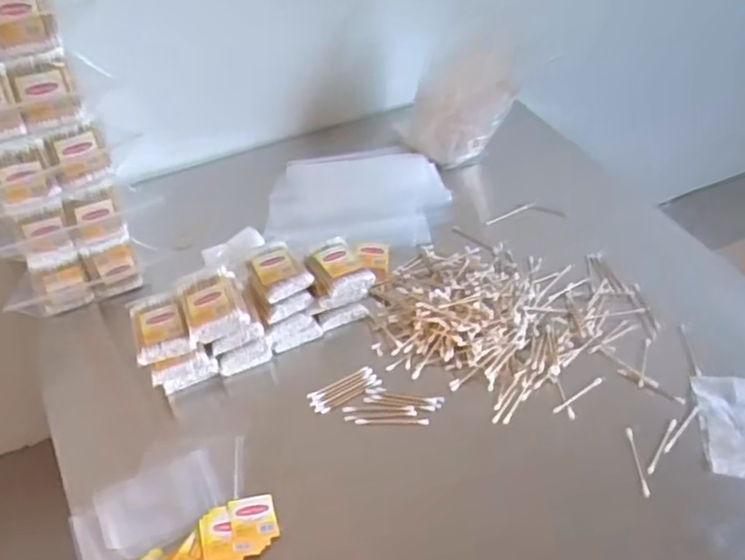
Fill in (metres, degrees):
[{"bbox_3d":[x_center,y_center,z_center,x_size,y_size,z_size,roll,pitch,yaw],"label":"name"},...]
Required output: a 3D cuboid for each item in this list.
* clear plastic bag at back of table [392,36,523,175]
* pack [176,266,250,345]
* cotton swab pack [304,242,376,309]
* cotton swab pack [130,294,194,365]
[{"bbox_3d":[0.116,-0.245,0.984,0.151,0.183,0.053,11,45,11],"label":"clear plastic bag at back of table"},{"bbox_3d":[-0.167,0.022,0.741,0.063,0.030,0.083,-15,47,-15],"label":"pack"},{"bbox_3d":[-0.037,-0.007,0.795,0.062,0.029,0.068,-16,47,-16],"label":"cotton swab pack"},{"bbox_3d":[-0.219,0.047,0.732,0.054,0.022,0.076,-13,46,-13],"label":"cotton swab pack"}]

